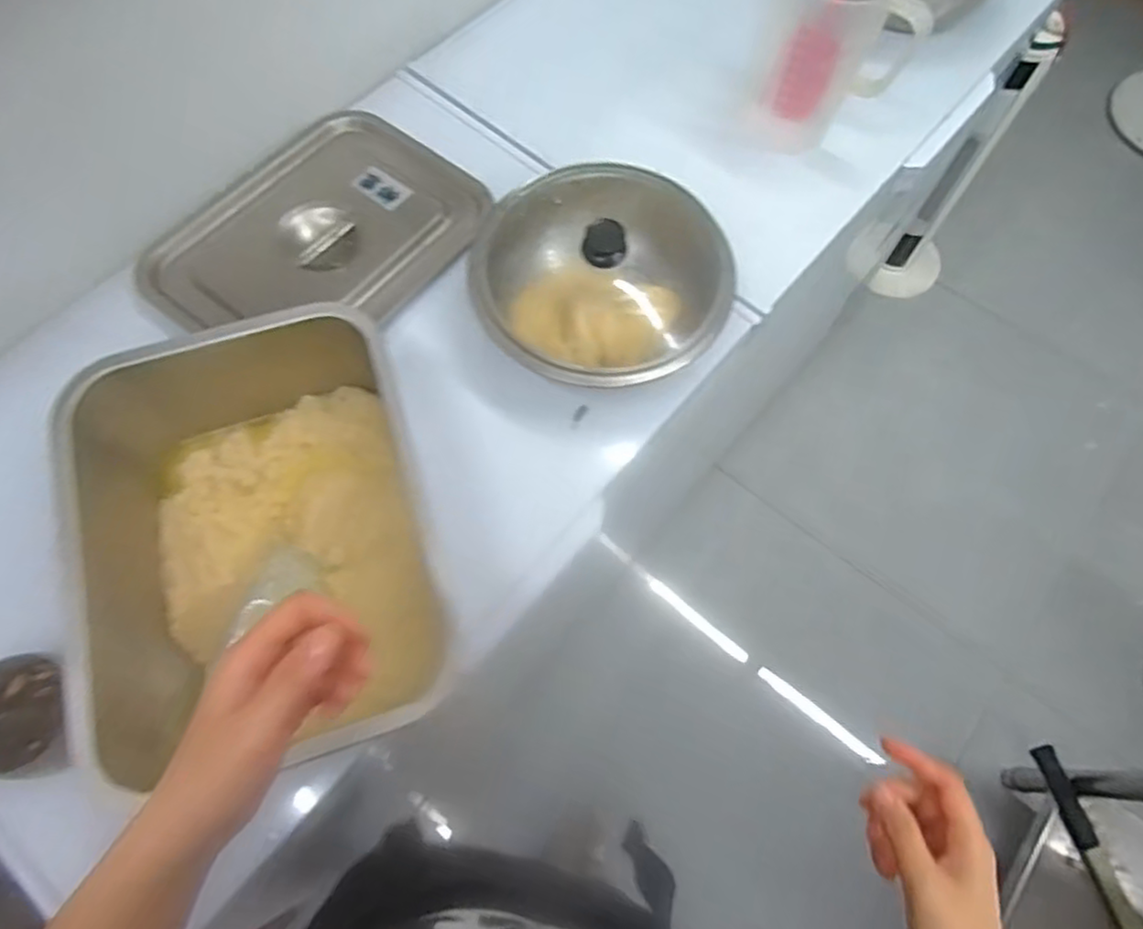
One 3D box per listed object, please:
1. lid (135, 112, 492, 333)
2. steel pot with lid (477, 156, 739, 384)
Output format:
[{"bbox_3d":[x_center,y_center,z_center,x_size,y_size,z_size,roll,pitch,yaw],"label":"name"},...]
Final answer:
[{"bbox_3d":[-0.273,-0.258,0.765,0.262,0.031,0.333,30,70,11],"label":"lid"},{"bbox_3d":[0.030,-0.191,0.694,0.249,0.105,0.223,34,71,13],"label":"steel pot with lid"}]

